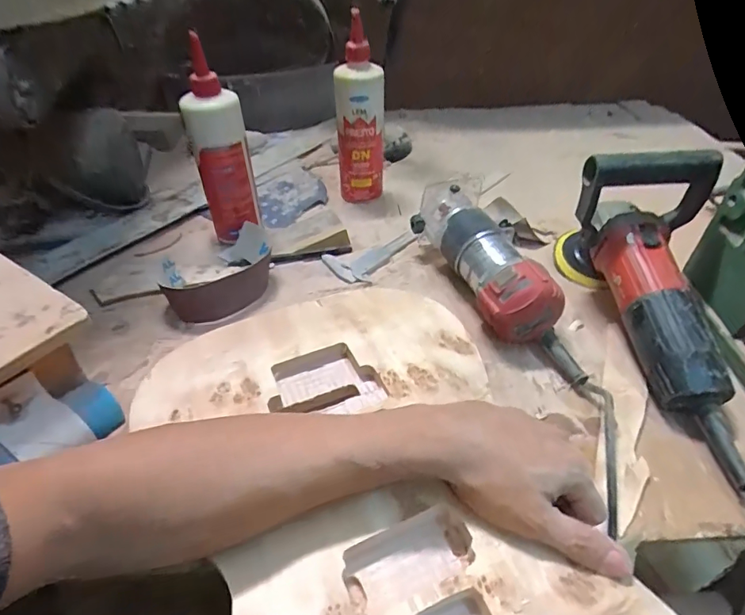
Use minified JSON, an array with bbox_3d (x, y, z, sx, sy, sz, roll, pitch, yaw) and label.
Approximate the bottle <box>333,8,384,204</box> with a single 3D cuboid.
[{"bbox_3d":[-0.018,-0.260,0.670,0.068,0.216,0.082,0,42,-2],"label":"bottle"}]

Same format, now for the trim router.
[{"bbox_3d":[0.139,-0.041,0.527,0.095,0.086,0.286,-15,44,-17],"label":"trim router"}]

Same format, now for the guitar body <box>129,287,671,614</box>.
[{"bbox_3d":[-0.005,0.125,0.342,0.277,0.042,0.389,-15,40,-14],"label":"guitar body"}]

